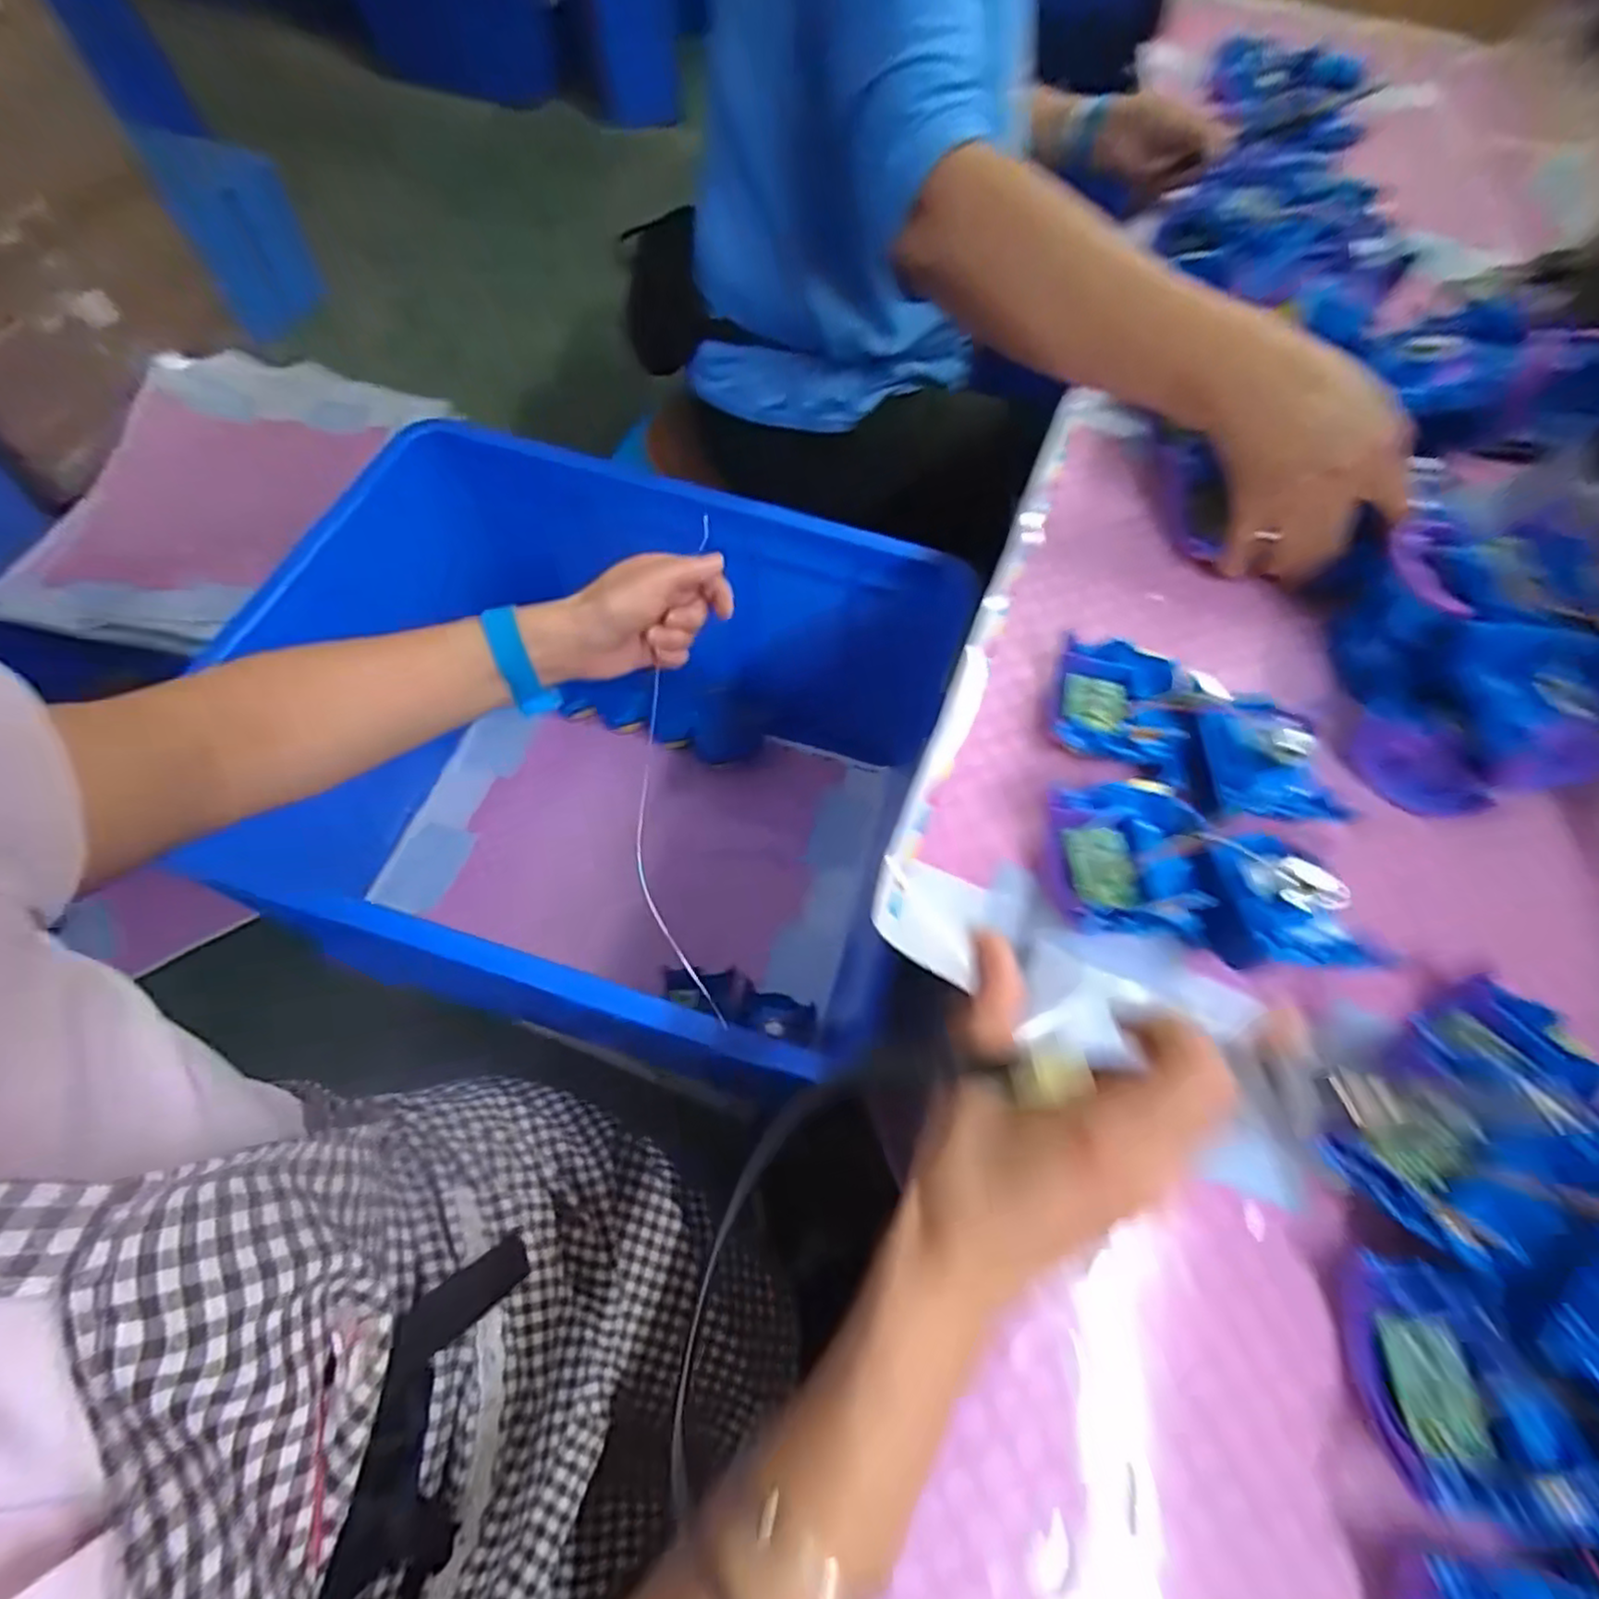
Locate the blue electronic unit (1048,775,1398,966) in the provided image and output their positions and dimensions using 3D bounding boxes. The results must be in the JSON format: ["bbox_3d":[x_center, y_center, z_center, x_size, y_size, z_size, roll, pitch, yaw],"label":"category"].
[{"bbox_3d":[0.216,0.043,0.386,0.158,0.034,0.084,14,63,4],"label":"blue electronic unit"}]

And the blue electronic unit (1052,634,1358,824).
[{"bbox_3d":[0.232,-0.035,0.428,0.180,0.042,0.105,30,65,12],"label":"blue electronic unit"}]

